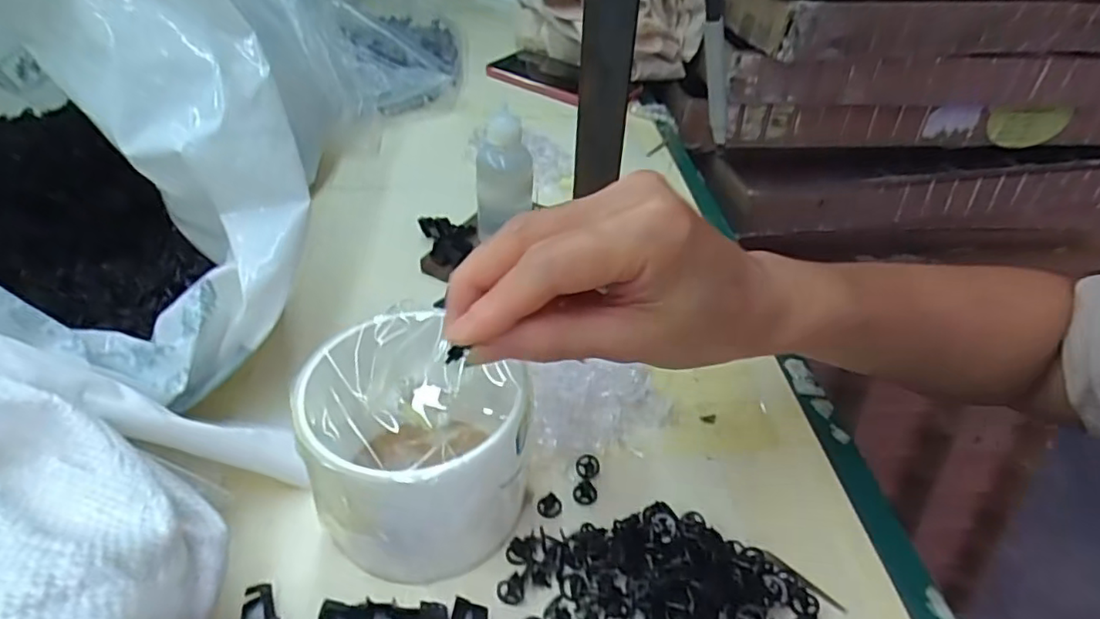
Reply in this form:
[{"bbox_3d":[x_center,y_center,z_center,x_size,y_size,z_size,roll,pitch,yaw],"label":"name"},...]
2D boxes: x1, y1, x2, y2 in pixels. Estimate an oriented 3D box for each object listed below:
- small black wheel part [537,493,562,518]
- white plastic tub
[{"bbox_3d":[0.000,0.087,0.270,0.011,0.004,0.011,3,41,-3],"label":"small black wheel part"},{"bbox_3d":[-0.053,0.052,0.248,0.081,0.077,0.085,3,41,-3],"label":"white plastic tub"}]

